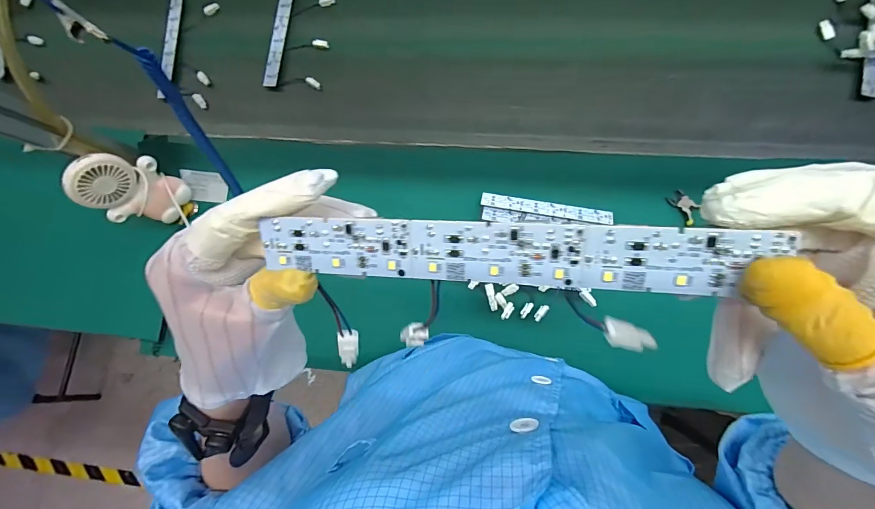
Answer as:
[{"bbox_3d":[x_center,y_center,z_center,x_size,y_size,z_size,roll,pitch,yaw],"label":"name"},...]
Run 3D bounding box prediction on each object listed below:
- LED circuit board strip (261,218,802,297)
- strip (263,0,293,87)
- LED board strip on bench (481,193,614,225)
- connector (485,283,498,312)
[{"bbox_3d":[0.020,0.000,0.144,0.179,0.004,0.024,3,109,10],"label":"LED circuit board strip"},{"bbox_3d":[-0.270,-0.379,0.657,0.025,0.011,0.187,8,85,7],"label":"strip"},{"bbox_3d":[0.164,-0.070,0.581,0.192,0.007,0.025,12,72,9],"label":"LED board strip on bench"},{"bbox_3d":[0.079,0.062,0.559,0.012,0.005,0.041,-13,95,5],"label":"connector"}]

